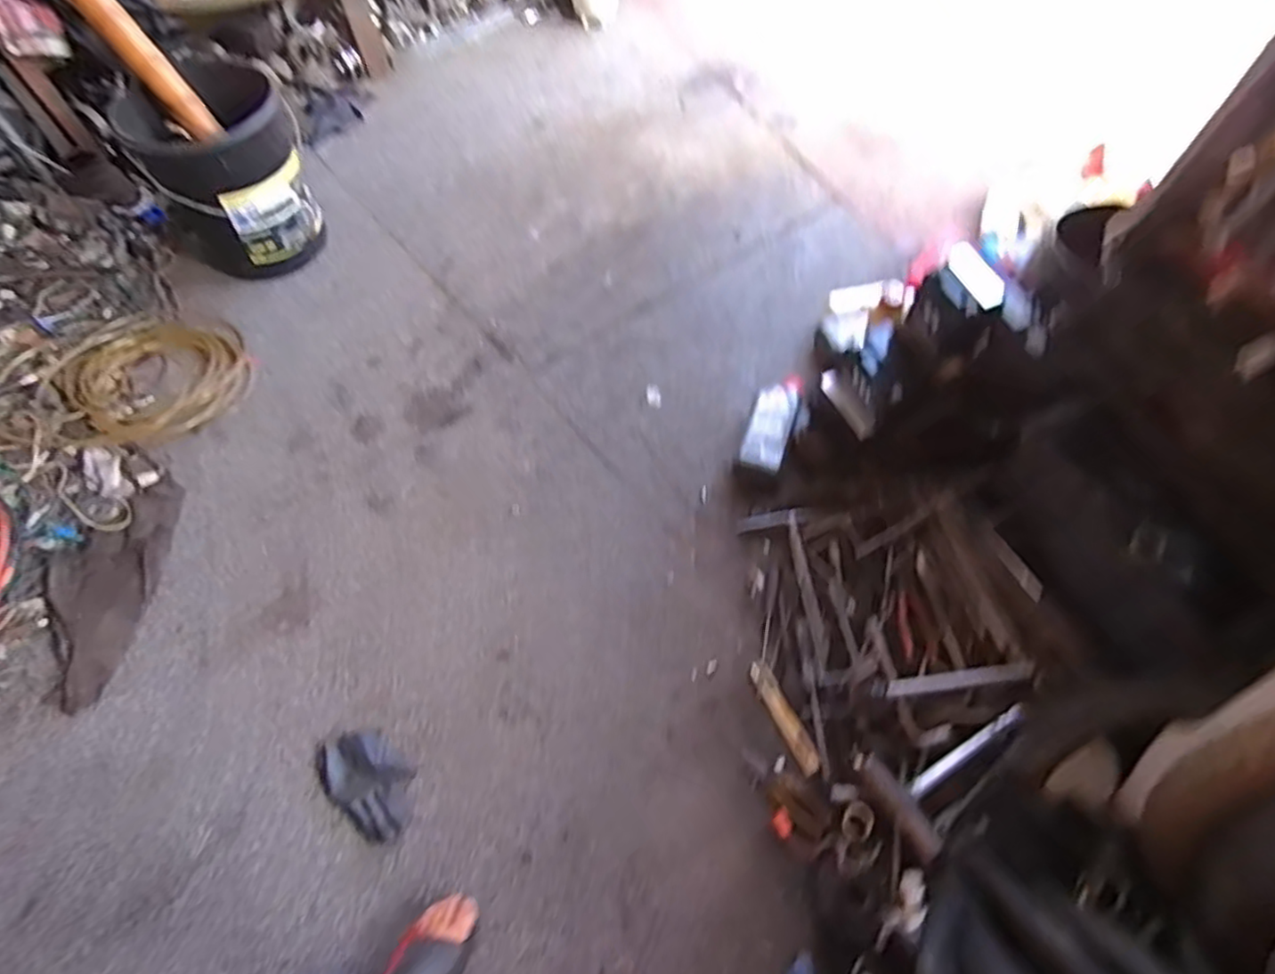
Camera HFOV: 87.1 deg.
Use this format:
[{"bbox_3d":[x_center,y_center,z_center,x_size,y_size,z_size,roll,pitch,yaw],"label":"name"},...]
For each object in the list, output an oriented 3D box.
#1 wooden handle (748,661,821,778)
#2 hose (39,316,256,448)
[{"bbox_3d":[0.237,0.370,1.085,0.037,0.021,0.184,-22,63,-12],"label":"wooden handle"},{"bbox_3d":[-0.981,-0.222,1.361,0.346,0.073,0.315,0,61,0],"label":"hose"}]

